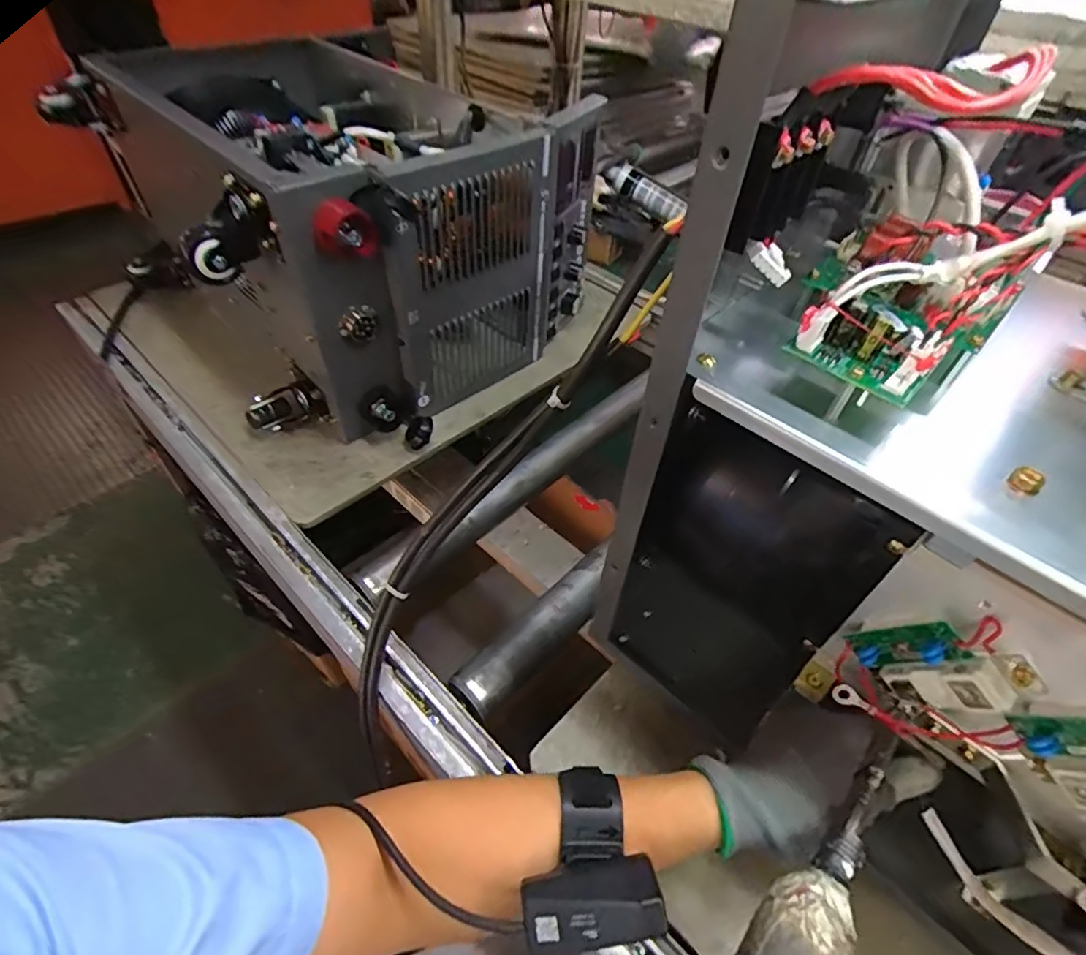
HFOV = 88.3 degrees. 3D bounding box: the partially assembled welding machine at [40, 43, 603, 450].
[{"bbox_3d":[-0.219,-0.280,0.681,0.405,0.287,0.445,29,52,21],"label":"partially assembled welding machine"}]

